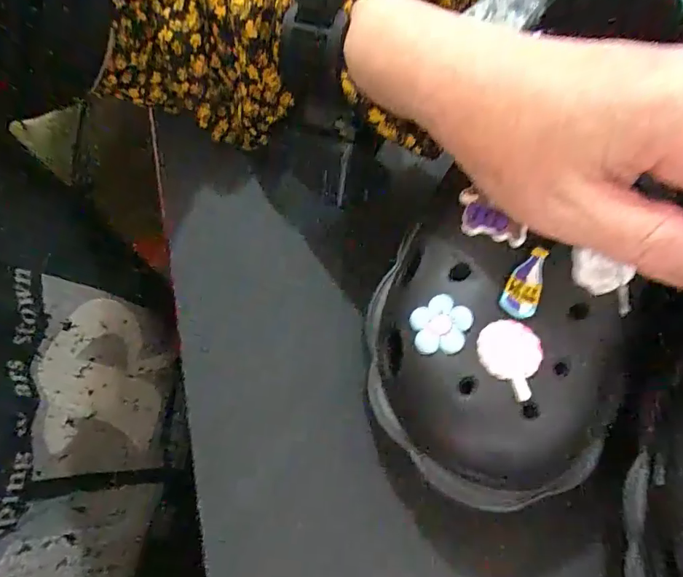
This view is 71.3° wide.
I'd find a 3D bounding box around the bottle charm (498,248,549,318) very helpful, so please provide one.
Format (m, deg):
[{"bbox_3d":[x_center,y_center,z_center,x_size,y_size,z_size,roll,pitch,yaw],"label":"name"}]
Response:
[{"bbox_3d":[0.071,-0.002,0.183,0.013,0.004,0.027,21,96,10],"label":"bottle charm"}]

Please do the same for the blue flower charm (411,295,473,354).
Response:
[{"bbox_3d":[0.039,0.014,0.188,0.022,0.007,0.023,-1,69,2],"label":"blue flower charm"}]

